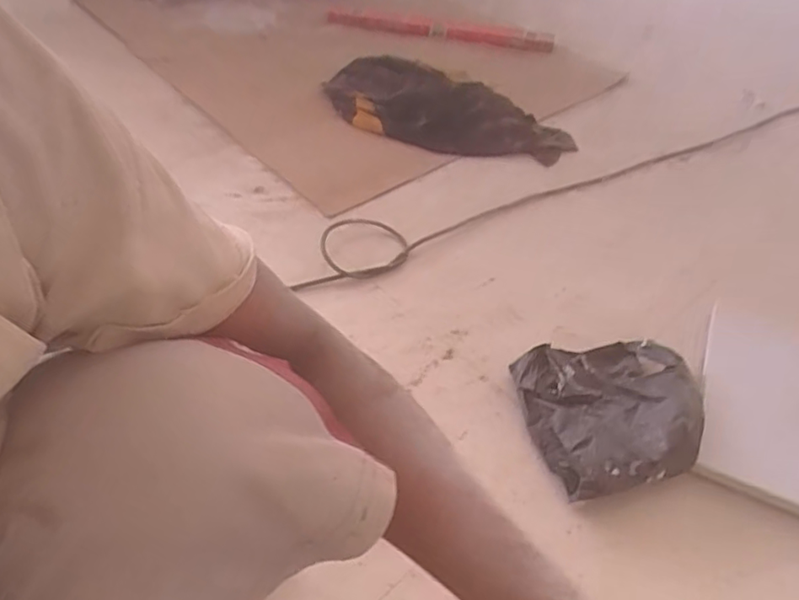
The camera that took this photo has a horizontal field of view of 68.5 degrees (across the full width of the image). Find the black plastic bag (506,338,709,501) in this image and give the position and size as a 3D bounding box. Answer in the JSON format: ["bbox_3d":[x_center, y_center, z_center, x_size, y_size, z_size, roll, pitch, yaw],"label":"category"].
[{"bbox_3d":[0.270,0.135,0.738,0.215,0.057,0.208,-6,48,-10],"label":"black plastic bag"}]

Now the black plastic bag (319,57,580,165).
[{"bbox_3d":[0.102,-0.400,1.267,0.550,0.085,0.285,18,49,12],"label":"black plastic bag"}]

